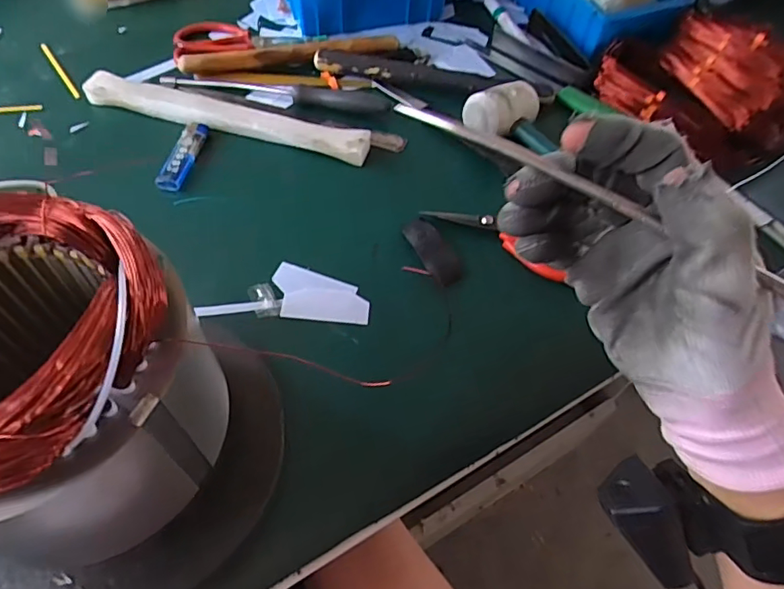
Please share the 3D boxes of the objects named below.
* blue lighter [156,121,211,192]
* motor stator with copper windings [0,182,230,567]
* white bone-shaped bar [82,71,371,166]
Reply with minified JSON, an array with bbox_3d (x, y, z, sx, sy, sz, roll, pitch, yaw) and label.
[{"bbox_3d":[-0.202,-0.134,0.511,0.022,0.011,0.087,9,56,3],"label":"blue lighter"},{"bbox_3d":[-0.165,0.052,0.278,0.117,0.160,0.128,2,55,-2],"label":"motor stator with copper windings"},{"bbox_3d":[-0.170,-0.182,0.536,0.300,0.014,0.036,14,74,8],"label":"white bone-shaped bar"}]

